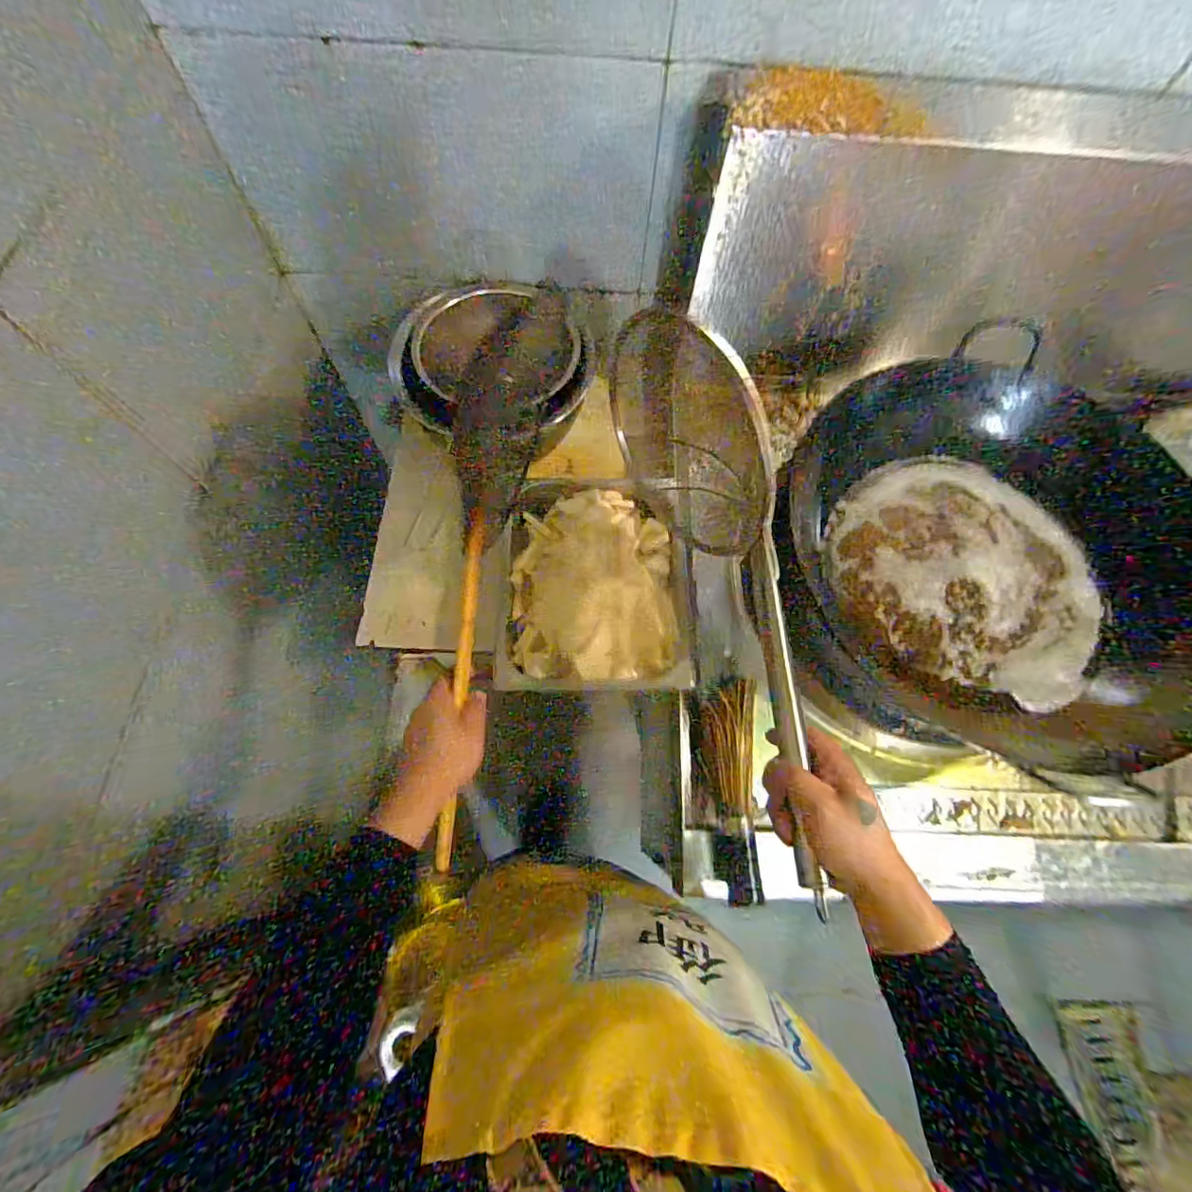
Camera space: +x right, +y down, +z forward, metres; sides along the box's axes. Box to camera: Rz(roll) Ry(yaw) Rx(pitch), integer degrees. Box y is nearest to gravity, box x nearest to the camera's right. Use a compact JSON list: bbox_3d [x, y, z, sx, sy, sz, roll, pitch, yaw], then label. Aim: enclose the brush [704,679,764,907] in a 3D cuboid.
[{"bbox_3d":[0.172,0.241,0.680,0.058,0.047,0.258,5,66,0],"label":"brush"}]

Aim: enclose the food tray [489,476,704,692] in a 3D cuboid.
[{"bbox_3d":[0.002,-0.031,0.779,0.273,0.087,0.317,1,66,-2],"label":"food tray"}]

